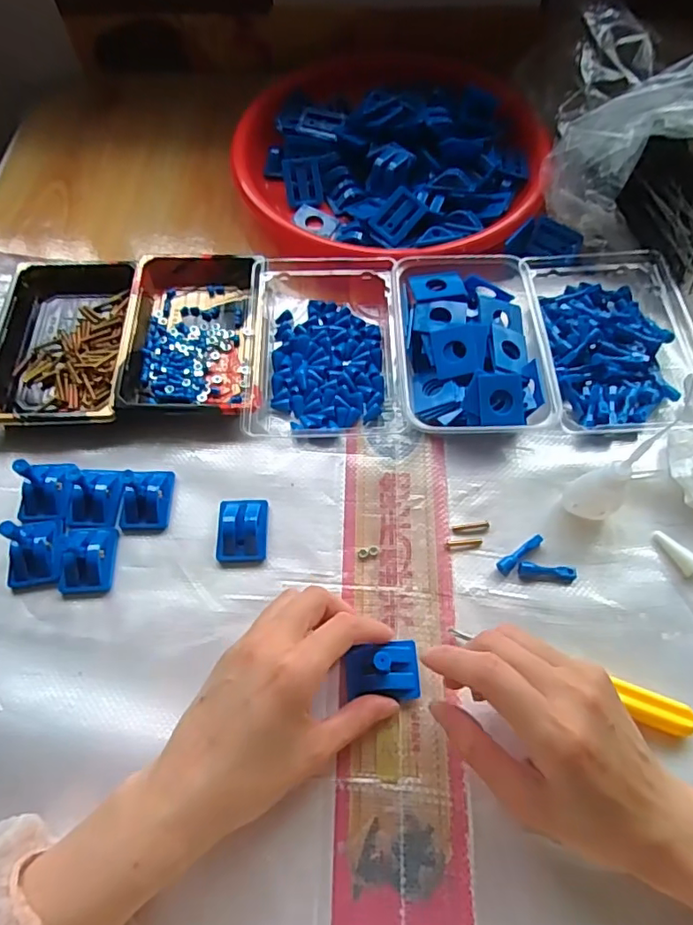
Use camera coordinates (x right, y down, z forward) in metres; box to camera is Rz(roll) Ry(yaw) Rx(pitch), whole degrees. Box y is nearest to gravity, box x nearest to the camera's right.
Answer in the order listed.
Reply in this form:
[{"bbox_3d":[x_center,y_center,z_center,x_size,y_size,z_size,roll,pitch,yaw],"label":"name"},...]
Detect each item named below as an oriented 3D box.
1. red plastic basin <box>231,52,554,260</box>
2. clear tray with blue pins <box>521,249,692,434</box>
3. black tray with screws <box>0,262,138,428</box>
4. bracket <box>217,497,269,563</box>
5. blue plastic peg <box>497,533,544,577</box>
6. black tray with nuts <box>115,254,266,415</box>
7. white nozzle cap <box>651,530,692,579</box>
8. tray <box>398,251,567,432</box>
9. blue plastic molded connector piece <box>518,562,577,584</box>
[{"bbox_3d":[0.044,-0.307,0.540,0.283,0.057,0.273,0,62,0],"label":"red plastic basin"},{"bbox_3d":[0.208,-0.107,0.449,0.120,0.036,0.186,-2,62,-1],"label":"clear tray with blue pins"},{"bbox_3d":[-0.233,-0.101,0.457,0.109,0.022,0.163,-2,62,0],"label":"black tray with screws"},{"bbox_3d":[-0.073,0.045,0.388,0.034,0.015,0.045,1,62,1],"label":"bracket"},{"bbox_3d":[0.120,0.062,0.382,0.039,0.006,0.010,-34,67,-16],"label":"blue plastic peg"},{"bbox_3d":[-0.122,-0.109,0.455,0.107,0.028,0.165,-1,62,0],"label":"black tray with nuts"},{"bbox_3d":[0.223,0.060,0.377,0.013,0.011,0.035,-29,66,-14],"label":"white nozzle cap"},{"bbox_3d":[0.095,-0.091,0.441,0.108,0.036,0.162,-2,62,0],"label":"tray"},{"bbox_3d":[0.134,0.073,0.371,0.037,0.007,0.011,2,62,2],"label":"blue plastic molded connector piece"}]

